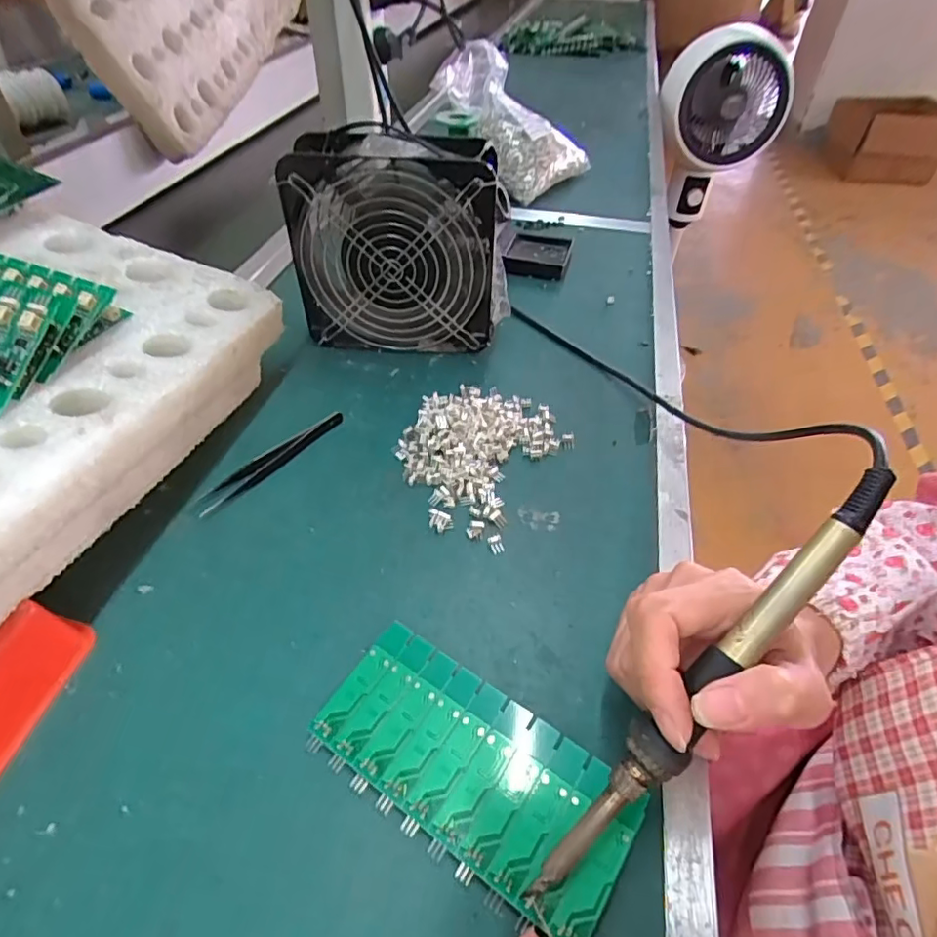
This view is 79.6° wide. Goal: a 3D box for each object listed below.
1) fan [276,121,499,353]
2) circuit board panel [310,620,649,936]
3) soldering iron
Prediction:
[{"bbox_3d":[-0.052,-0.171,0.439,0.159,0.152,0.057,4,46,2],"label":"fan"},{"bbox_3d":[0.000,0.128,0.247,0.140,0.011,0.062,29,50,25],"label":"circuit board panel"},{"bbox_3d":[0.088,0.080,0.207,0.020,0.015,0.205,39,91,29],"label":"soldering iron"}]

